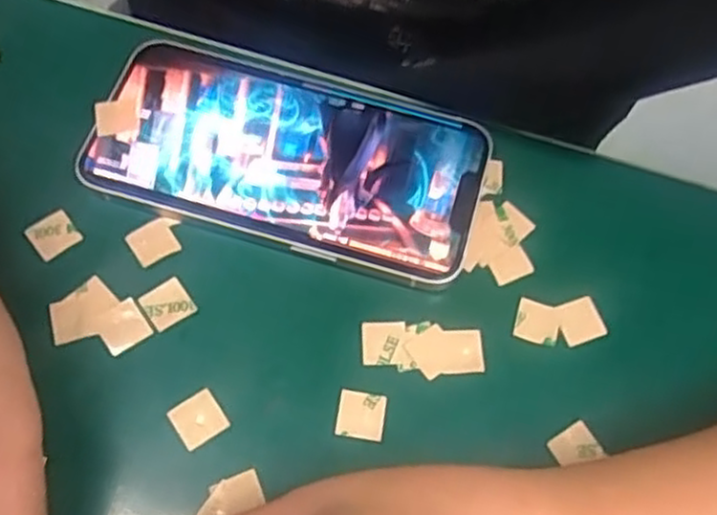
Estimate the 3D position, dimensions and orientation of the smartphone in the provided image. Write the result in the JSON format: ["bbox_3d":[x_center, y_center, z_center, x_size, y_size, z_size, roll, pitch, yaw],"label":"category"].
[{"bbox_3d":[-0.026,-0.038,0.278,0.143,0.008,0.072,17,67,4],"label":"smartphone"}]

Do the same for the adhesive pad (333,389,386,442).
[{"bbox_3d":[0.001,0.052,0.244,0.016,0.004,0.016,9,66,2],"label":"adhesive pad"}]

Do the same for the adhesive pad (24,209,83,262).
[{"bbox_3d":[-0.110,-0.008,0.264,0.015,0.004,0.014,-37,79,-22],"label":"adhesive pad"}]

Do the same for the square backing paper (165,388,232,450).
[{"bbox_3d":[-0.052,0.052,0.238,0.015,0.004,0.015,-31,73,-16],"label":"square backing paper"}]

